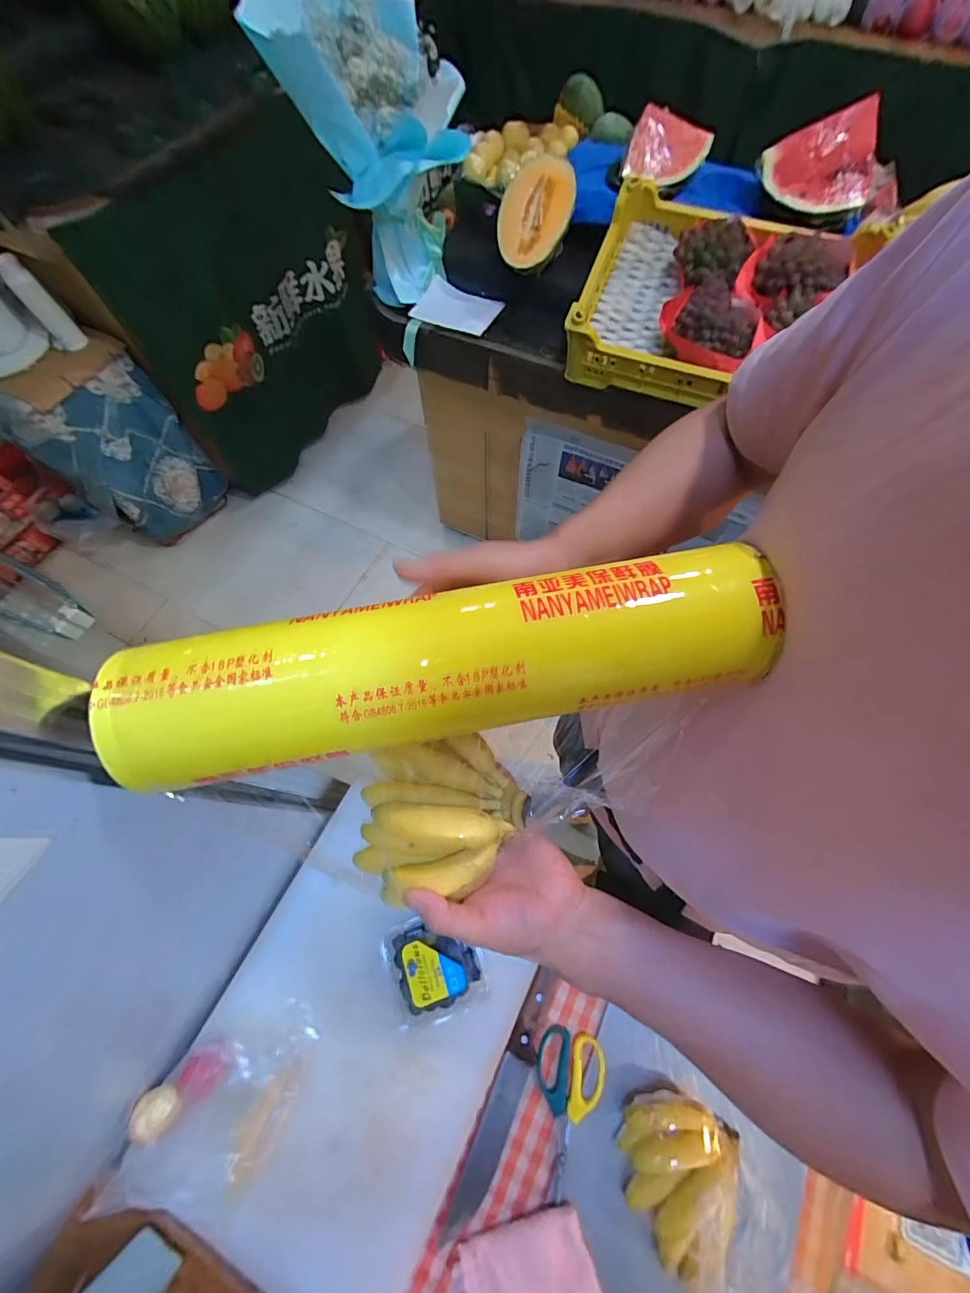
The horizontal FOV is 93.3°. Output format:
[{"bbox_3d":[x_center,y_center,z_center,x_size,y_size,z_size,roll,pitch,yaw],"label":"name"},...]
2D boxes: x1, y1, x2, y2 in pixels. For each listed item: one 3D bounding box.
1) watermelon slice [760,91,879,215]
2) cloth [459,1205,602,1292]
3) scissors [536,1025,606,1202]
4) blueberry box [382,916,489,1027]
[{"bbox_3d":[0.564,-0.814,0.759,0.172,0.108,0.070,30,70,12],"label":"watermelon slice"},{"bbox_3d":[0.044,0.617,0.438,0.124,0.025,0.087,-18,68,-7],"label":"cloth"},{"bbox_3d":[0.095,0.505,0.499,0.073,0.018,0.147,2,67,1],"label":"scissors"},{"bbox_3d":[-0.057,0.360,0.516,0.103,0.040,0.099,-15,68,-6],"label":"blueberry box"}]

